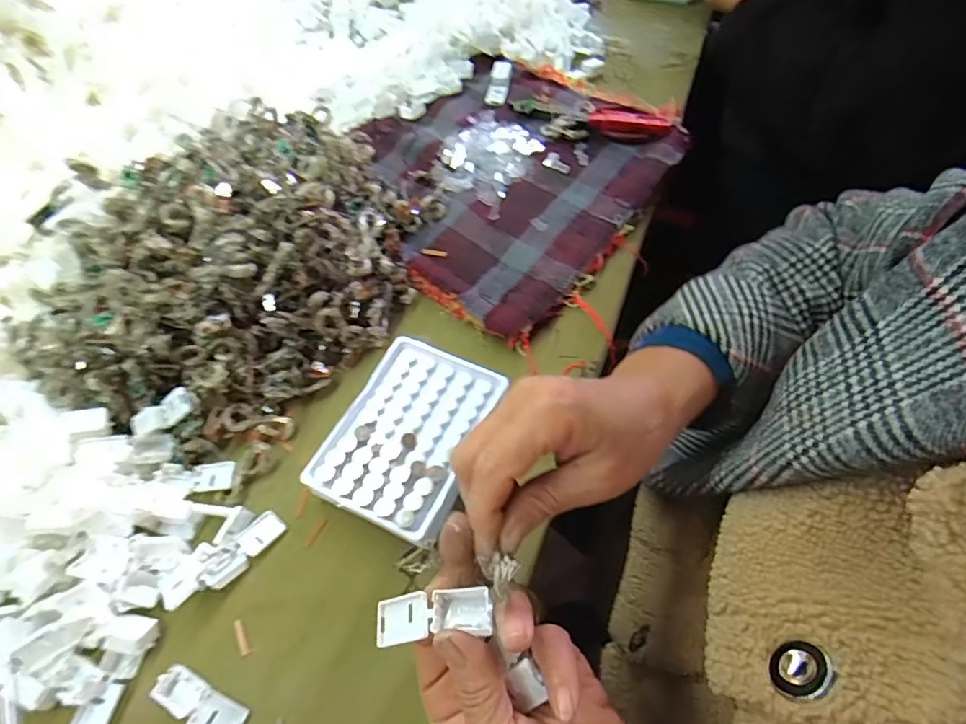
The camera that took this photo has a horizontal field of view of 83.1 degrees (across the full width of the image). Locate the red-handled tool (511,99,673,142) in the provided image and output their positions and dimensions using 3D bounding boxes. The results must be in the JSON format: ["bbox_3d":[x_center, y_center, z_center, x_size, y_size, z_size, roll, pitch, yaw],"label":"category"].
[{"bbox_3d":[0.111,-0.255,0.568,0.164,0.015,0.045,10,60,9],"label":"red-handled tool"}]

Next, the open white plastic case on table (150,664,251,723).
[{"bbox_3d":[-0.165,0.200,0.317,0.056,0.010,0.021,23,62,15],"label":"open white plastic case on table"}]

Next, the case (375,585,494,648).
[{"bbox_3d":[-0.022,0.113,0.244,0.055,0.012,0.020,-11,58,9],"label":"case"}]

